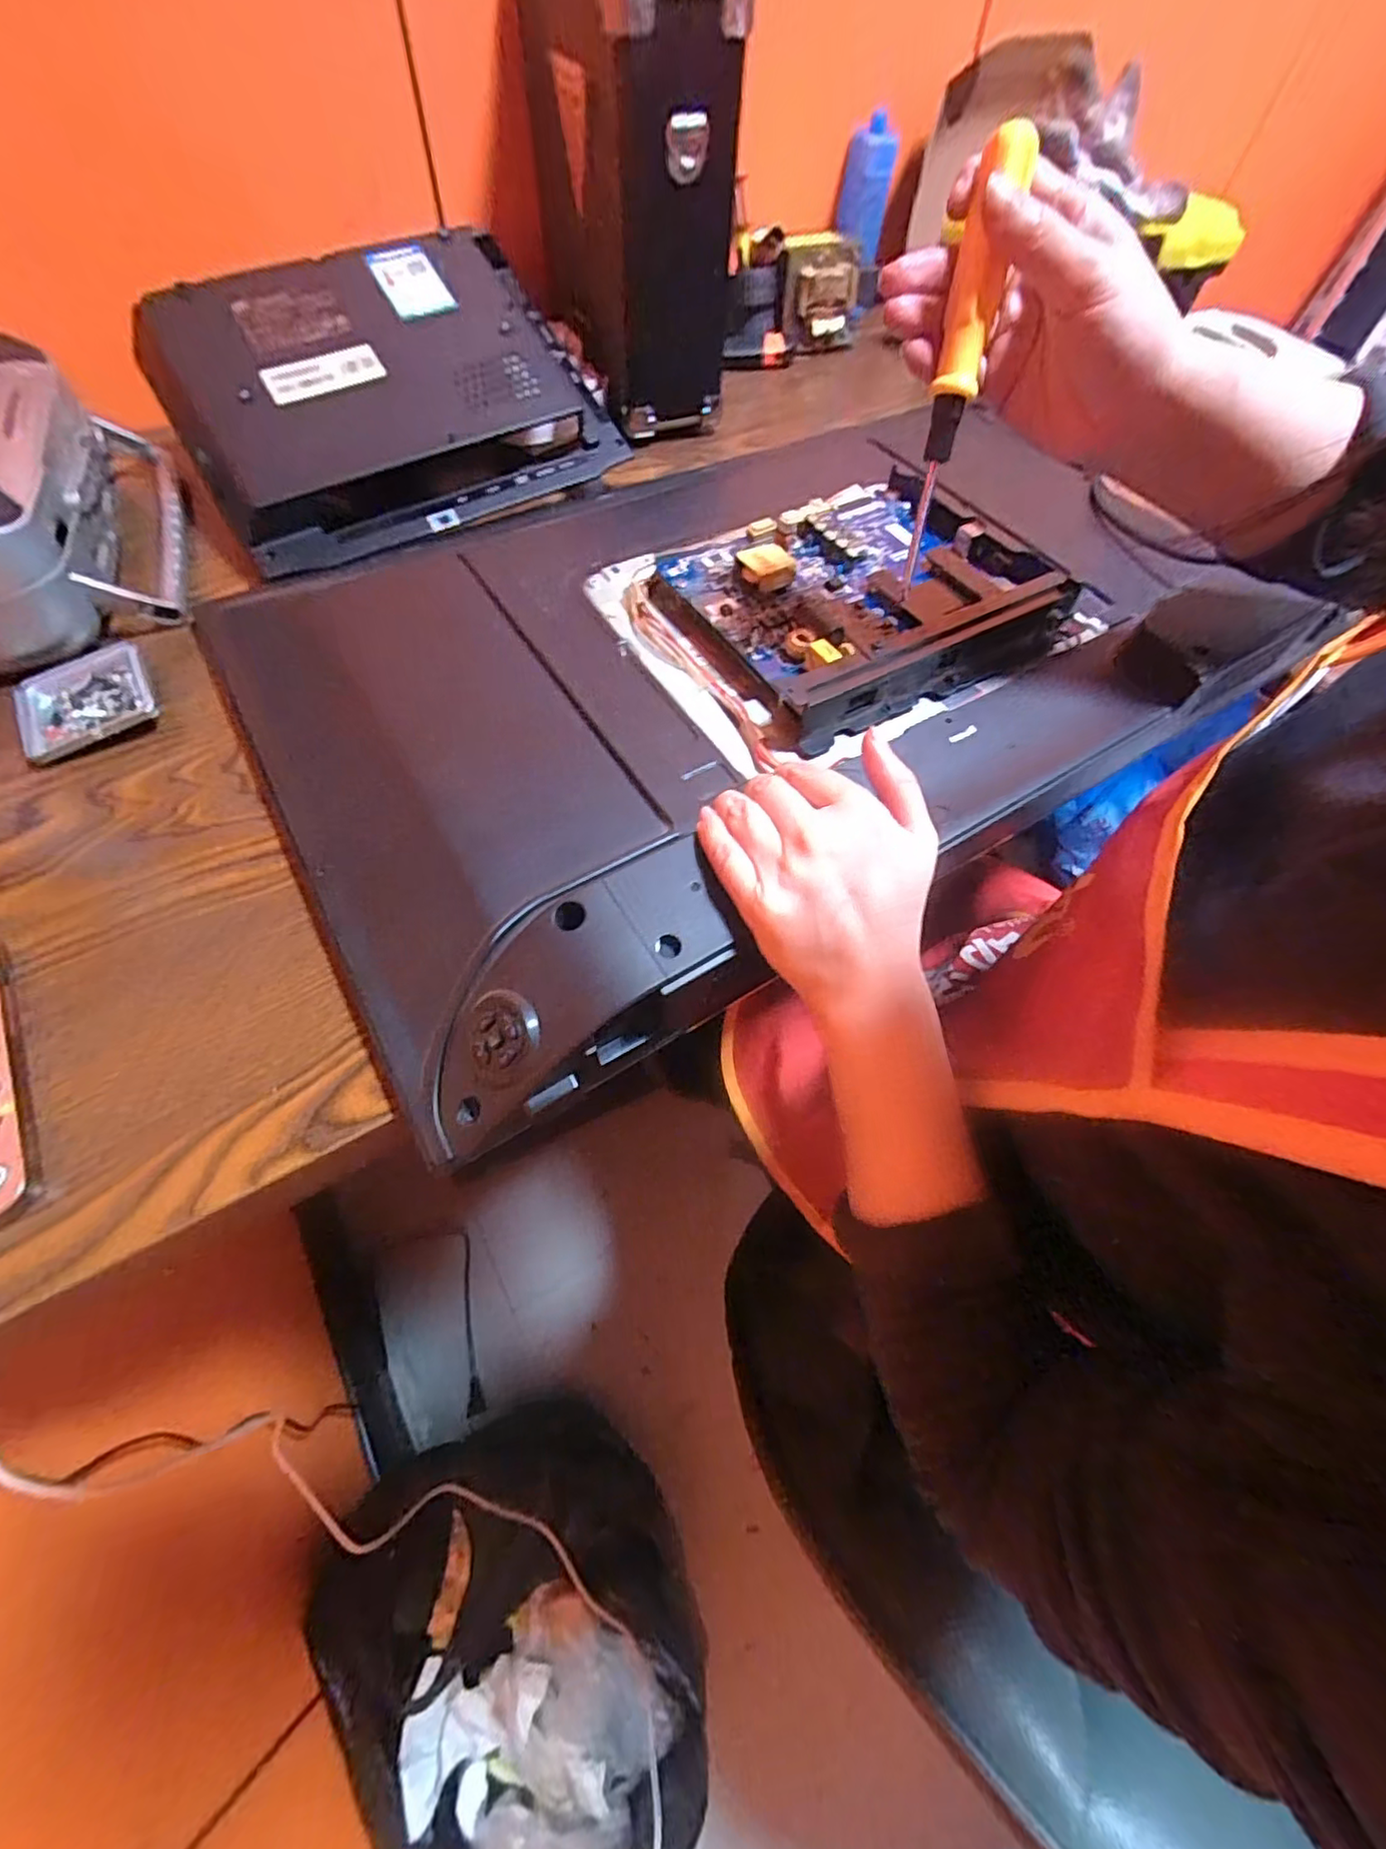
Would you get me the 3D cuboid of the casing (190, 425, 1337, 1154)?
[{"bbox_3d":[0.017,-0.172,0.376,0.525,0.068,0.411,-27,66,-10],"label":"casing"}]

